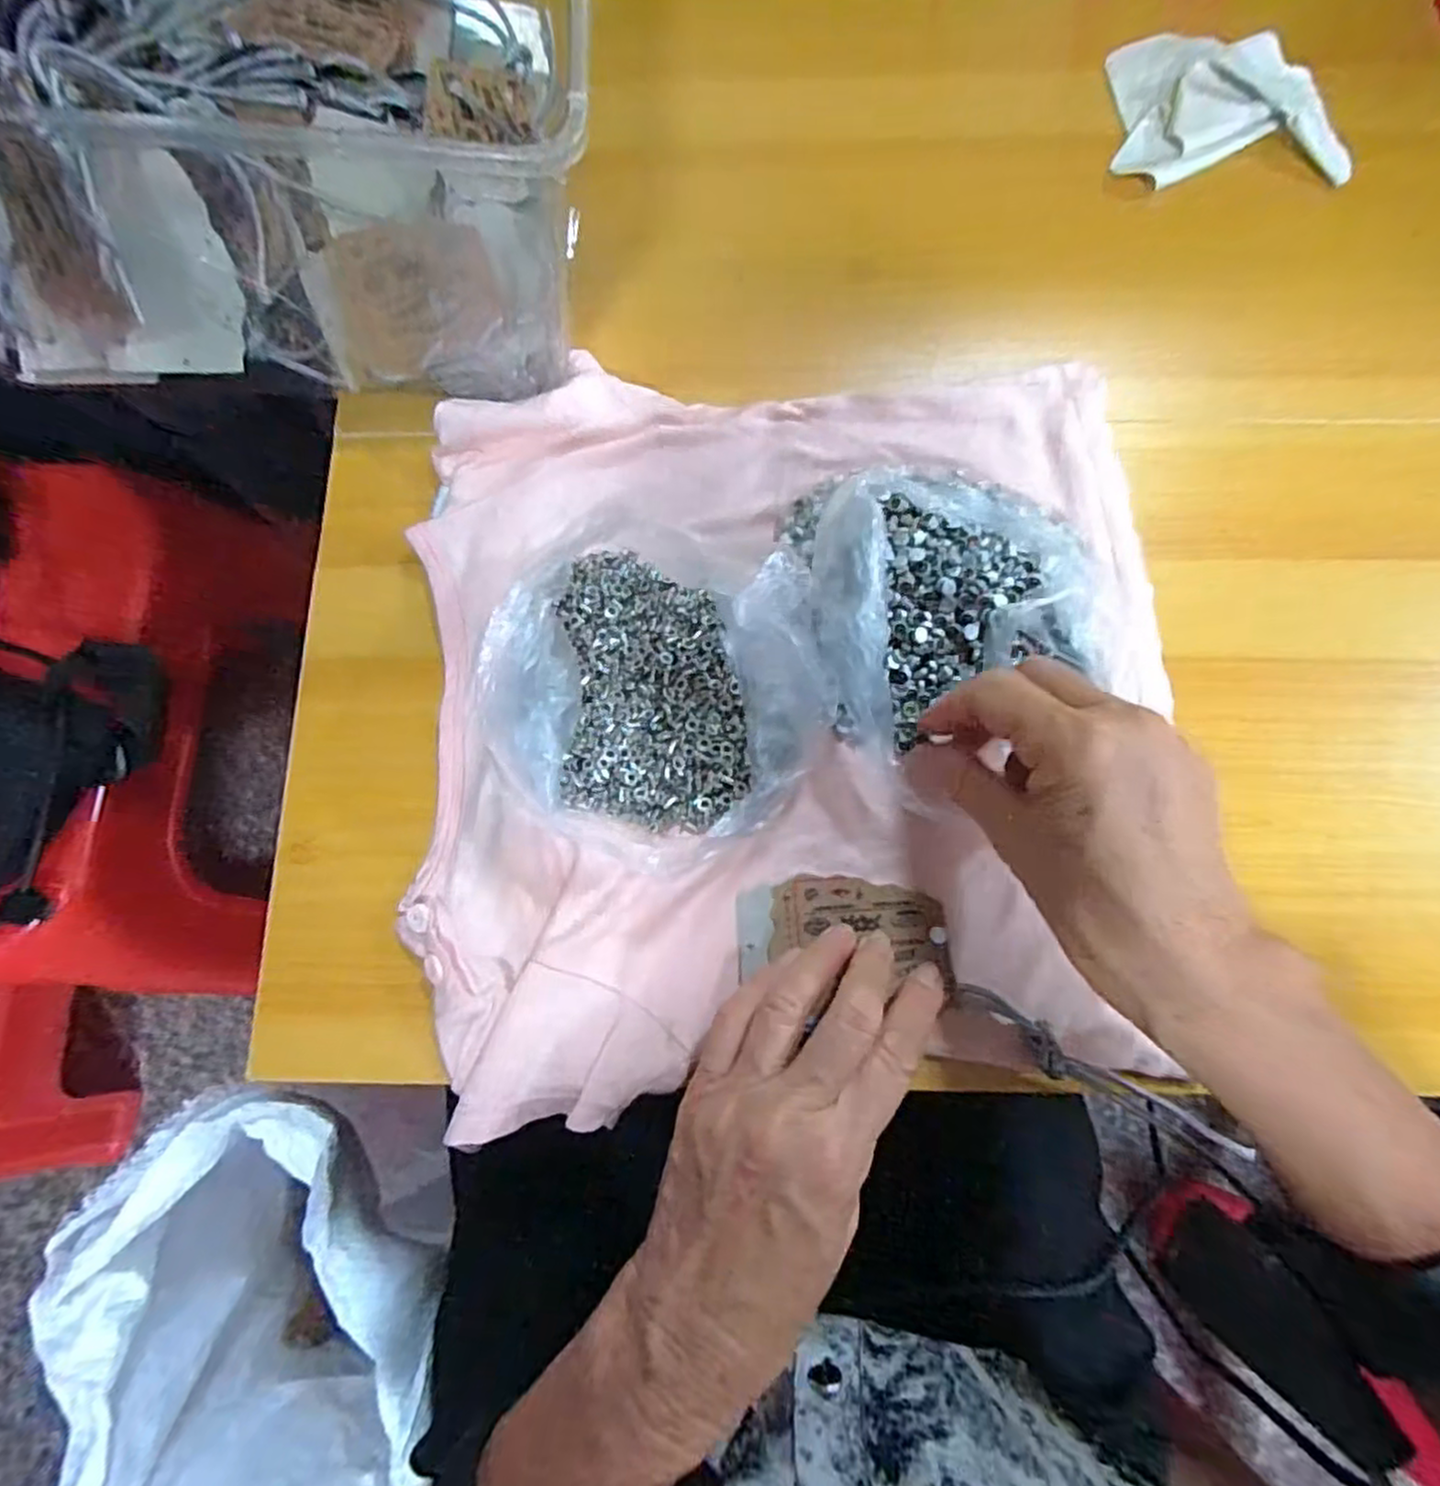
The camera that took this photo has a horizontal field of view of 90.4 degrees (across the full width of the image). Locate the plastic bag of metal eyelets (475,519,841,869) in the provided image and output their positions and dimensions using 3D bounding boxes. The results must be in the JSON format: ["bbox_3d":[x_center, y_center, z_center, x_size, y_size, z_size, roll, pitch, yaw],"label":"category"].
[{"bbox_3d":[-0.026,-0.027,0.300,0.137,0.039,0.135,38,81,9],"label":"plastic bag of metal eyelets"}]

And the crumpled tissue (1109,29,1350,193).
[{"bbox_3d":[0.273,-0.341,0.386,0.110,0.022,0.089,6,77,2],"label":"crumpled tissue"}]

